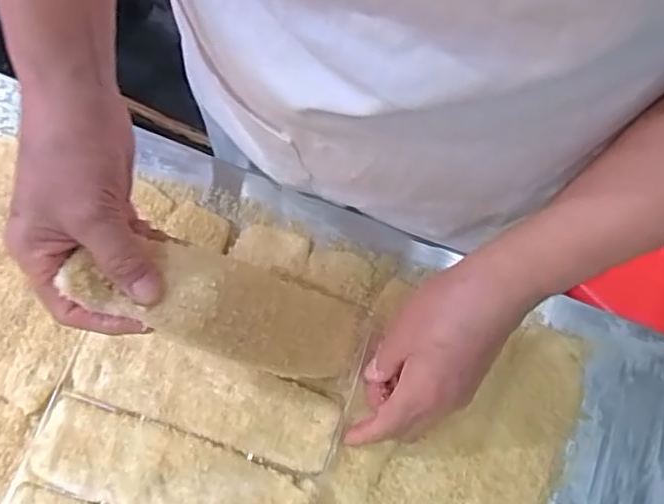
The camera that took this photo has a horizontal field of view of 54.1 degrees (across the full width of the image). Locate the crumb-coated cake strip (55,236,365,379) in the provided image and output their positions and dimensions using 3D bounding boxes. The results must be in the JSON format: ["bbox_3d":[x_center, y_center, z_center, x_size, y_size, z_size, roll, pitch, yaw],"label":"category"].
[{"bbox_3d":[-0.058,0.036,0.397,0.196,0.021,0.060,19,67,-34],"label":"crumb-coated cake strip"}]

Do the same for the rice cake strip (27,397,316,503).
[{"bbox_3d":[-0.109,0.155,0.448,0.190,0.018,0.057,17,72,4],"label":"rice cake strip"}]

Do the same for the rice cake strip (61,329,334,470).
[{"bbox_3d":[-0.091,0.102,0.466,0.190,0.018,0.055,18,72,5],"label":"rice cake strip"}]

